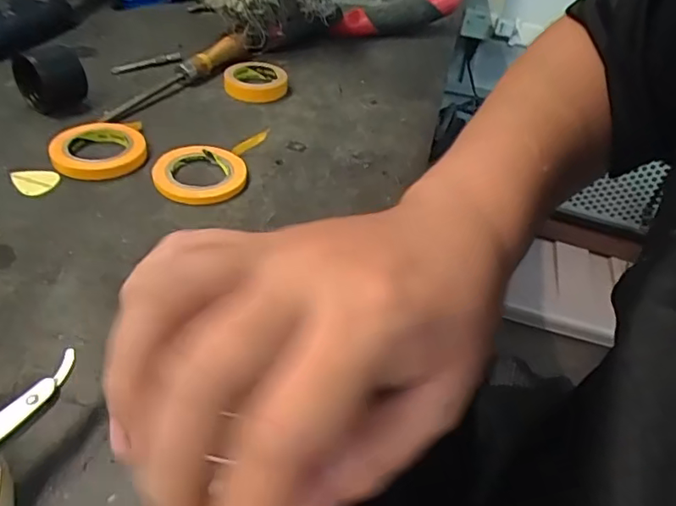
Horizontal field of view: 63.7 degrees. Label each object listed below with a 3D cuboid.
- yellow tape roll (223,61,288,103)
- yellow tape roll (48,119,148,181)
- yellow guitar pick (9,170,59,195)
[{"bbox_3d":[-0.069,-0.145,0.458,0.051,0.014,0.050,3,42,-3],"label":"yellow tape roll"},{"bbox_3d":[-0.158,-0.070,0.362,0.057,0.011,0.059,-12,45,-19],"label":"yellow tape roll"},{"bbox_3d":[-0.189,-0.044,0.338,0.027,0.004,0.023,-6,52,-11],"label":"yellow guitar pick"}]

